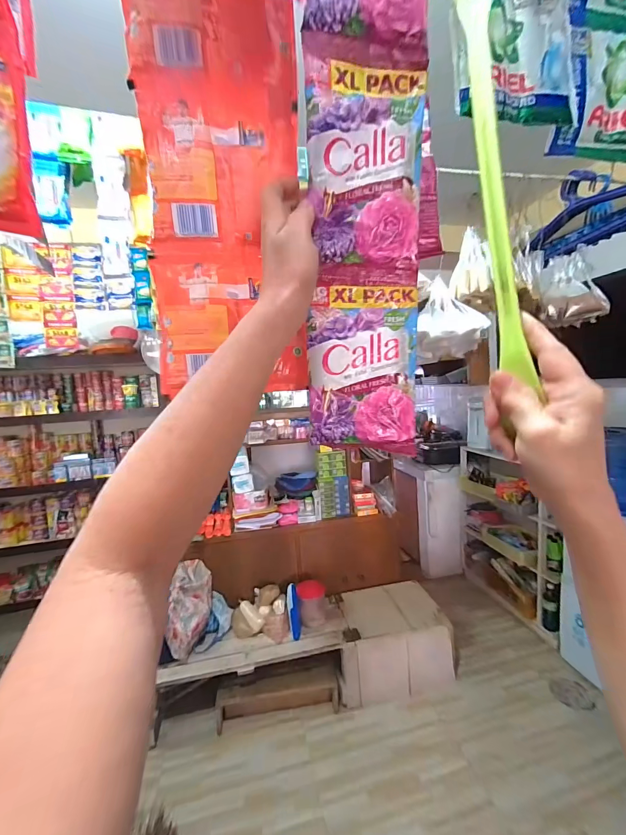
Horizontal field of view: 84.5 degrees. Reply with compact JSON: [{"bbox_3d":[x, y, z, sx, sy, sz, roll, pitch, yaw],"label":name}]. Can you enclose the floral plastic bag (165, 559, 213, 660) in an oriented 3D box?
[{"bbox_3d":[-0.567,0.880,1.610,0.181,0.392,0.140,-3,-35,0],"label":"floral plastic bag"}]

